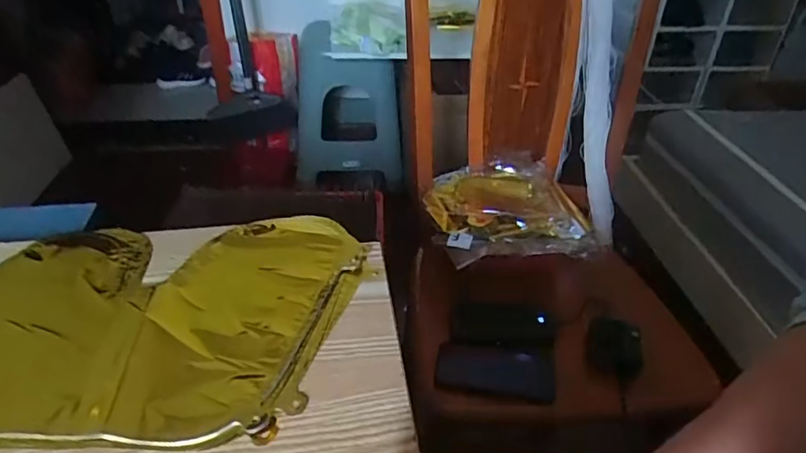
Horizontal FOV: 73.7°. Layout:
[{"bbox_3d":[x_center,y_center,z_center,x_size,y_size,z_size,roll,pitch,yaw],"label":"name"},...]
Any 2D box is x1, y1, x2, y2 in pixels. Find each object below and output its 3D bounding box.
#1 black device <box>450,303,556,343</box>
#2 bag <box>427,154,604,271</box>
[{"bbox_3d":[0.152,0.146,0.827,0.158,0.023,0.071,2,37,1],"label":"black device"},{"bbox_3d":[0.177,-0.040,0.918,0.266,0.059,0.227,-5,37,-9],"label":"bag"}]

